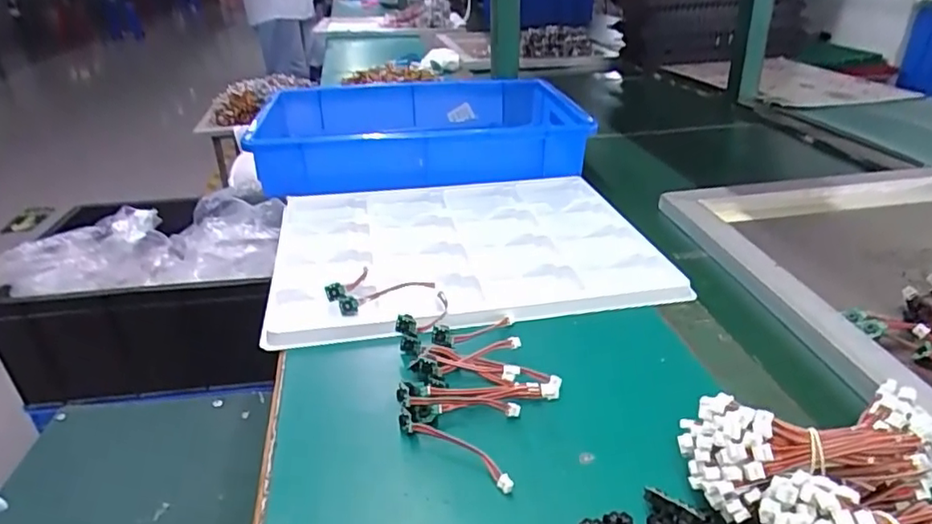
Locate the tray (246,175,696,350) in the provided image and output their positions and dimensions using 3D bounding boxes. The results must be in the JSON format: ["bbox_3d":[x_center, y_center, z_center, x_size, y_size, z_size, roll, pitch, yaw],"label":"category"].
[{"bbox_3d":[-0.004,-0.023,0.600,0.357,0.018,0.273,-7,29,-9],"label":"tray"}]

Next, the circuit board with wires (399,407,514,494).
[{"bbox_3d":[-0.007,0.112,0.363,0.085,0.014,0.012,19,34,32],"label":"circuit board with wires"}]

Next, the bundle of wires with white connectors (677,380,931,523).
[{"bbox_3d":[0.187,0.104,0.325,0.130,0.055,0.063,-1,28,-1],"label":"bundle of wires with white connectors"}]

